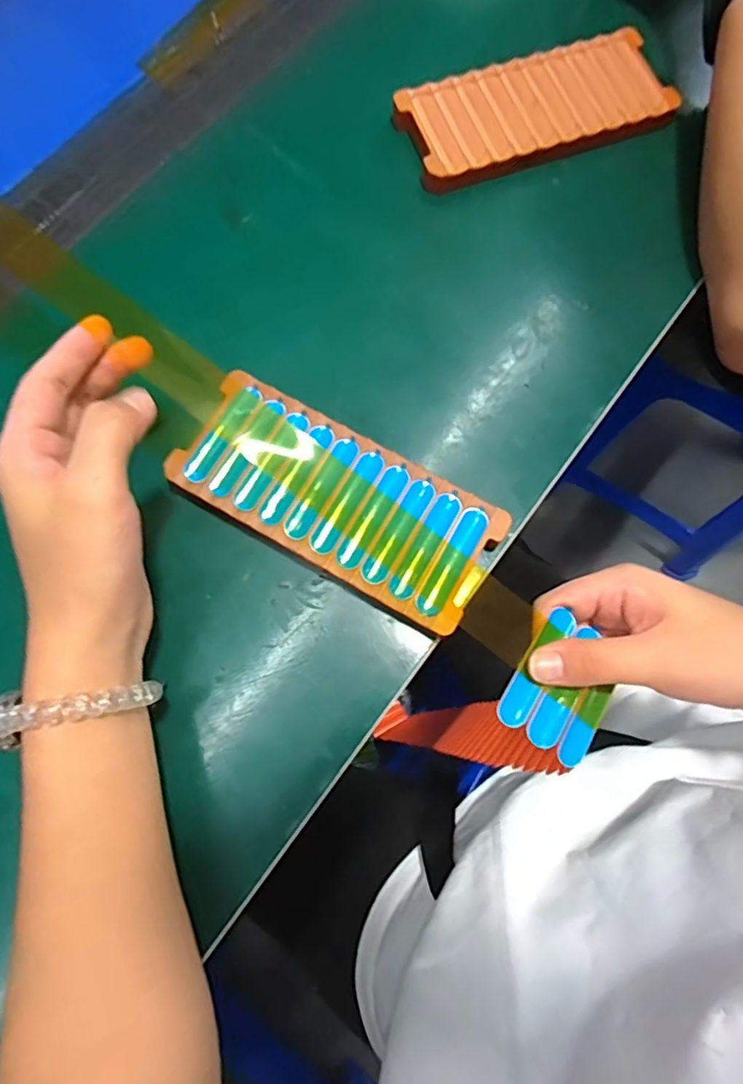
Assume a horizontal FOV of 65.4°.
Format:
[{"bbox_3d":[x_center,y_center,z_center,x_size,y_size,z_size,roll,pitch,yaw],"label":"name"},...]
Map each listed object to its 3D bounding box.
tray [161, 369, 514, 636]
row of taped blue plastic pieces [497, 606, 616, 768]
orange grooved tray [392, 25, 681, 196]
[{"bbox_3d":[-0.019,-0.022,0.314,0.169,0.018,0.072,29,78,9],"label":"tray"},{"bbox_3d":[0.089,0.068,0.269,0.044,0.013,0.058,33,78,10],"label":"row of taped blue plastic pieces"},{"bbox_3d":[0.107,-0.286,0.383,0.170,0.016,0.077,-18,75,-3],"label":"orange grooved tray"}]

